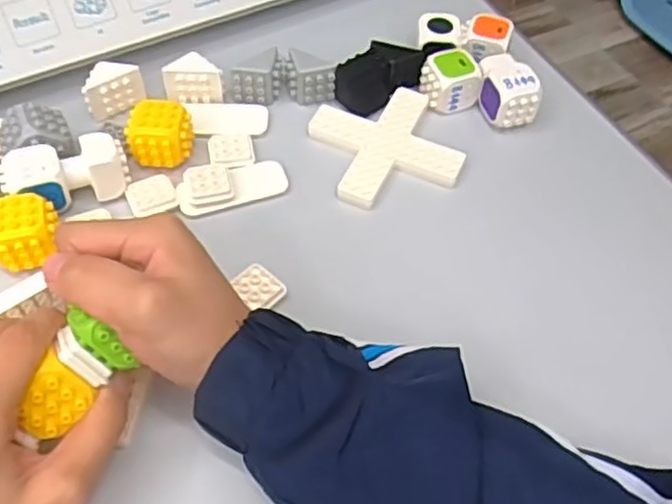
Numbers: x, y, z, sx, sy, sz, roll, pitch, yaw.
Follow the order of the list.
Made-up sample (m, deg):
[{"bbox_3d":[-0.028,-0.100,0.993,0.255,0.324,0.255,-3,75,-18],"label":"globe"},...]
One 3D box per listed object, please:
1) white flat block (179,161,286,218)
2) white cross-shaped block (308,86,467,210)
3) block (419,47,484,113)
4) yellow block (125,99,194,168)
[{"bbox_3d":[-0.063,-0.043,0.427,0.067,0.012,0.031,-13,56,-12],"label":"white flat block"},{"bbox_3d":[0.032,-0.070,0.454,0.082,0.010,0.084,-15,57,-13],"label":"white cross-shaped block"},{"bbox_3d":[0.077,-0.118,0.476,0.034,0.028,0.034,-15,57,-13],"label":"block"},{"bbox_3d":[-0.109,-0.073,0.431,0.035,0.028,0.032,4,54,0],"label":"yellow block"}]

